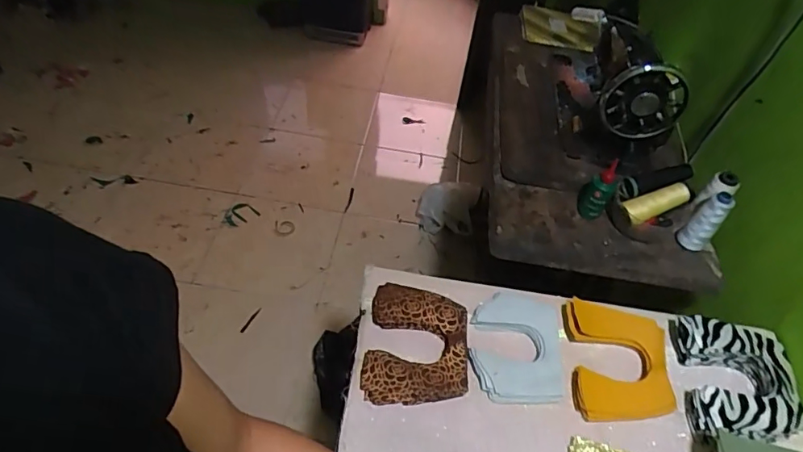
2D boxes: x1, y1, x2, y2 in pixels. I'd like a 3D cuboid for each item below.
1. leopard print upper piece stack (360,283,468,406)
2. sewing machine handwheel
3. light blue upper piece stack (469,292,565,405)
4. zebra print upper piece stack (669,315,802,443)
[{"bbox_3d":[0.020,0.156,0.672,0.132,0.033,0.161,6,48,-3],"label":"leopard print upper piece stack"},{"bbox_3d":[0.404,-0.207,0.848,0.134,0.123,0.033,4,48,-4],"label":"sewing machine handwheel"},{"bbox_3d":[0.156,0.161,0.684,0.121,0.029,0.160,10,48,2],"label":"light blue upper piece stack"},{"bbox_3d":[0.440,0.198,0.665,0.137,0.047,0.168,7,48,-2],"label":"zebra print upper piece stack"}]

